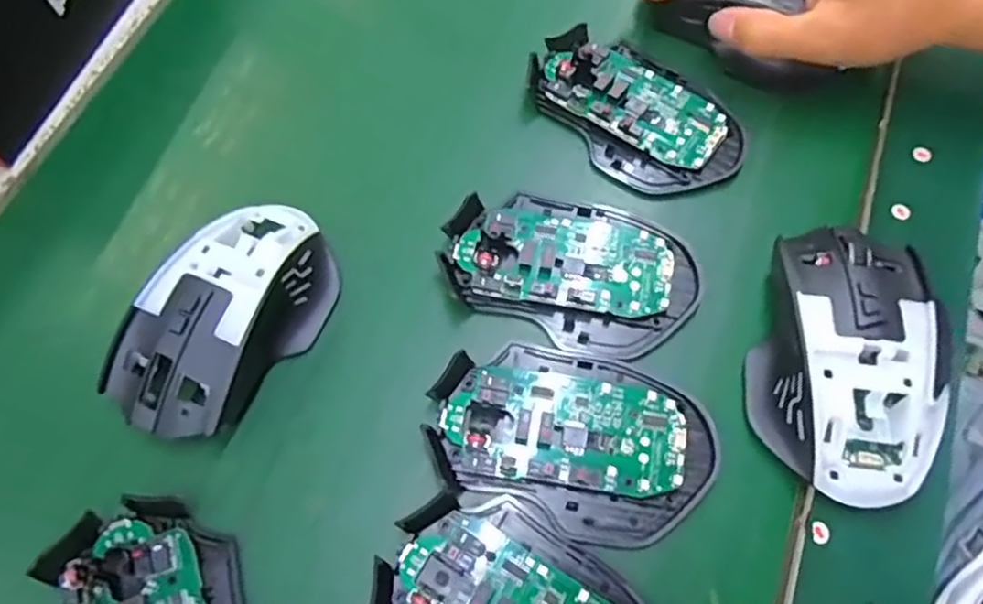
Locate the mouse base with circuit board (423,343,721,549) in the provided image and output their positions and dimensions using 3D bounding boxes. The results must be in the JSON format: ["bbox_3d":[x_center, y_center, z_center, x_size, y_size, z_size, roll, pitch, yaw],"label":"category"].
[{"bbox_3d":[0.033,0.054,0.281,0.114,0.012,0.072,18,67,9],"label":"mouse base with circuit board"}]

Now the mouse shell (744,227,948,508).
[{"bbox_3d":[0.144,0.020,0.277,0.066,0.034,0.116,9,66,5],"label":"mouse shell"}]

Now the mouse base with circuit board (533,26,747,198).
[{"bbox_3d":[0.074,-0.101,0.349,0.115,0.016,0.073,33,70,15],"label":"mouse base with circuit board"}]

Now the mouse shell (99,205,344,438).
[{"bbox_3d":[-0.114,0.003,0.294,0.062,0.034,0.112,26,69,12],"label":"mouse shell"}]

